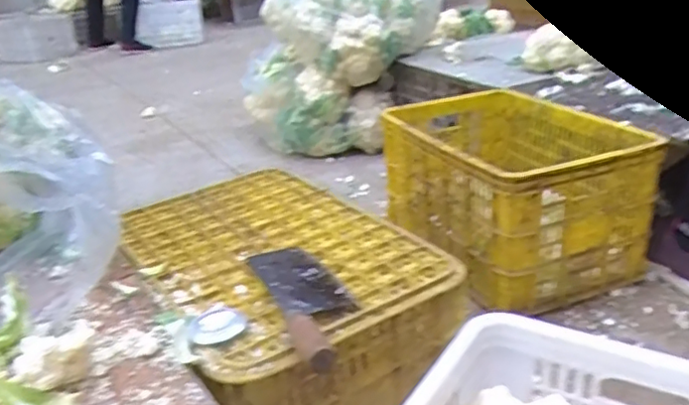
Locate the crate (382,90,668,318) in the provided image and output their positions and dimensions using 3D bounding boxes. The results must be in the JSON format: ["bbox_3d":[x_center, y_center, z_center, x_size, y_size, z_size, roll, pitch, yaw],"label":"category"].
[{"bbox_3d":[0.345,-0.037,1.398,0.420,0.292,0.608,-11,24,-17],"label":"crate"}]

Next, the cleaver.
[{"bbox_3d":[-0.044,0.104,0.746,0.091,0.037,0.297,-11,24,-15],"label":"cleaver"}]

